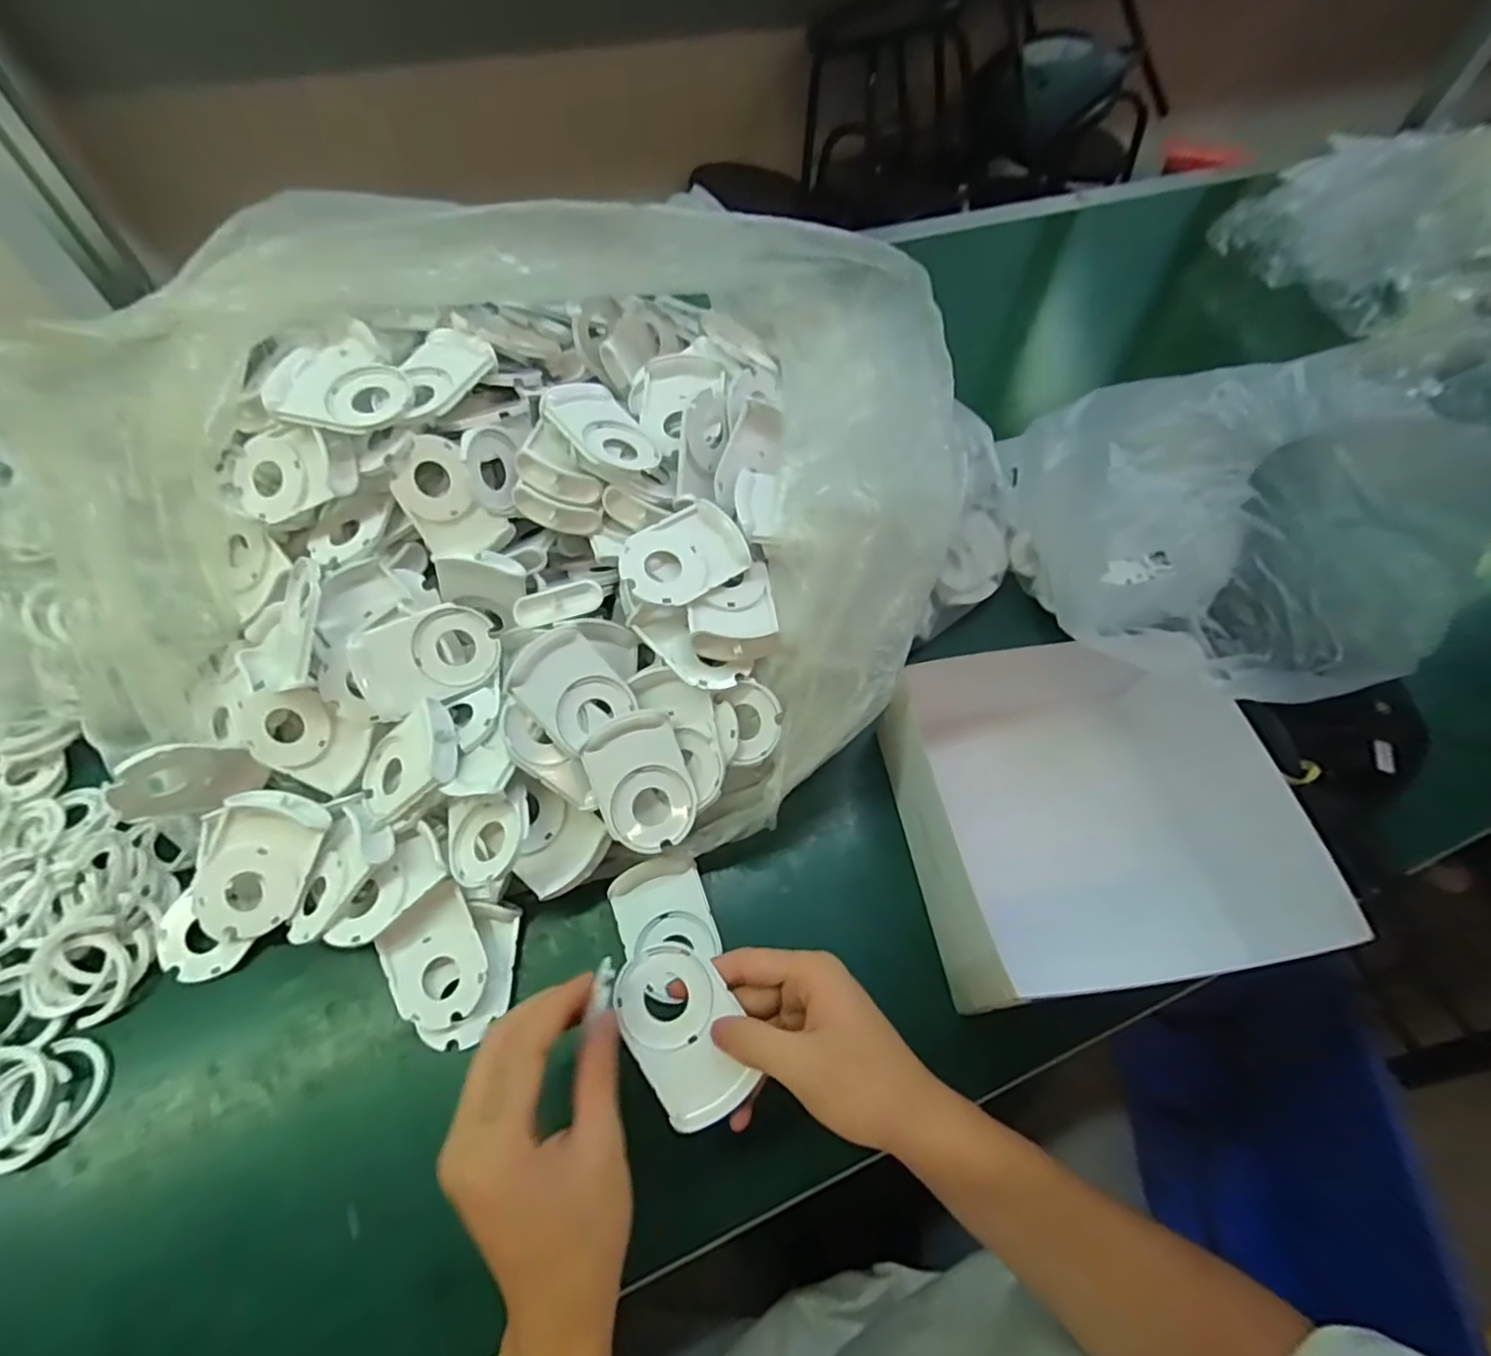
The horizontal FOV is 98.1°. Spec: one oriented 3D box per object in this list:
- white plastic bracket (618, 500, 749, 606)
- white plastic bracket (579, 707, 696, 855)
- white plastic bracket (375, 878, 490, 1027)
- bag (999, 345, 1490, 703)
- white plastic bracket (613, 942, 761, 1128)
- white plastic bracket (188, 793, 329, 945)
[{"bbox_3d":[-0.041,-0.078,0.407,0.077,0.018,0.057,-34,65,-20],"label":"white plastic bracket"},{"bbox_3d":[-0.062,0.064,0.393,0.057,0.009,0.083,-21,95,-18],"label":"white plastic bracket"},{"bbox_3d":[-0.185,0.170,0.392,0.060,0.013,0.070,-36,73,-2],"label":"white plastic bracket"},{"bbox_3d":[0.287,-0.080,0.394,0.188,0.149,0.176,2,58,0],"label":"bag"},{"bbox_3d":[-0.031,0.180,0.332,0.056,0.004,0.083,-36,73,-7],"label":"white plastic bracket"},{"bbox_3d":[-0.300,0.114,0.400,0.064,0.027,0.087,15,83,-3],"label":"white plastic bracket"}]

